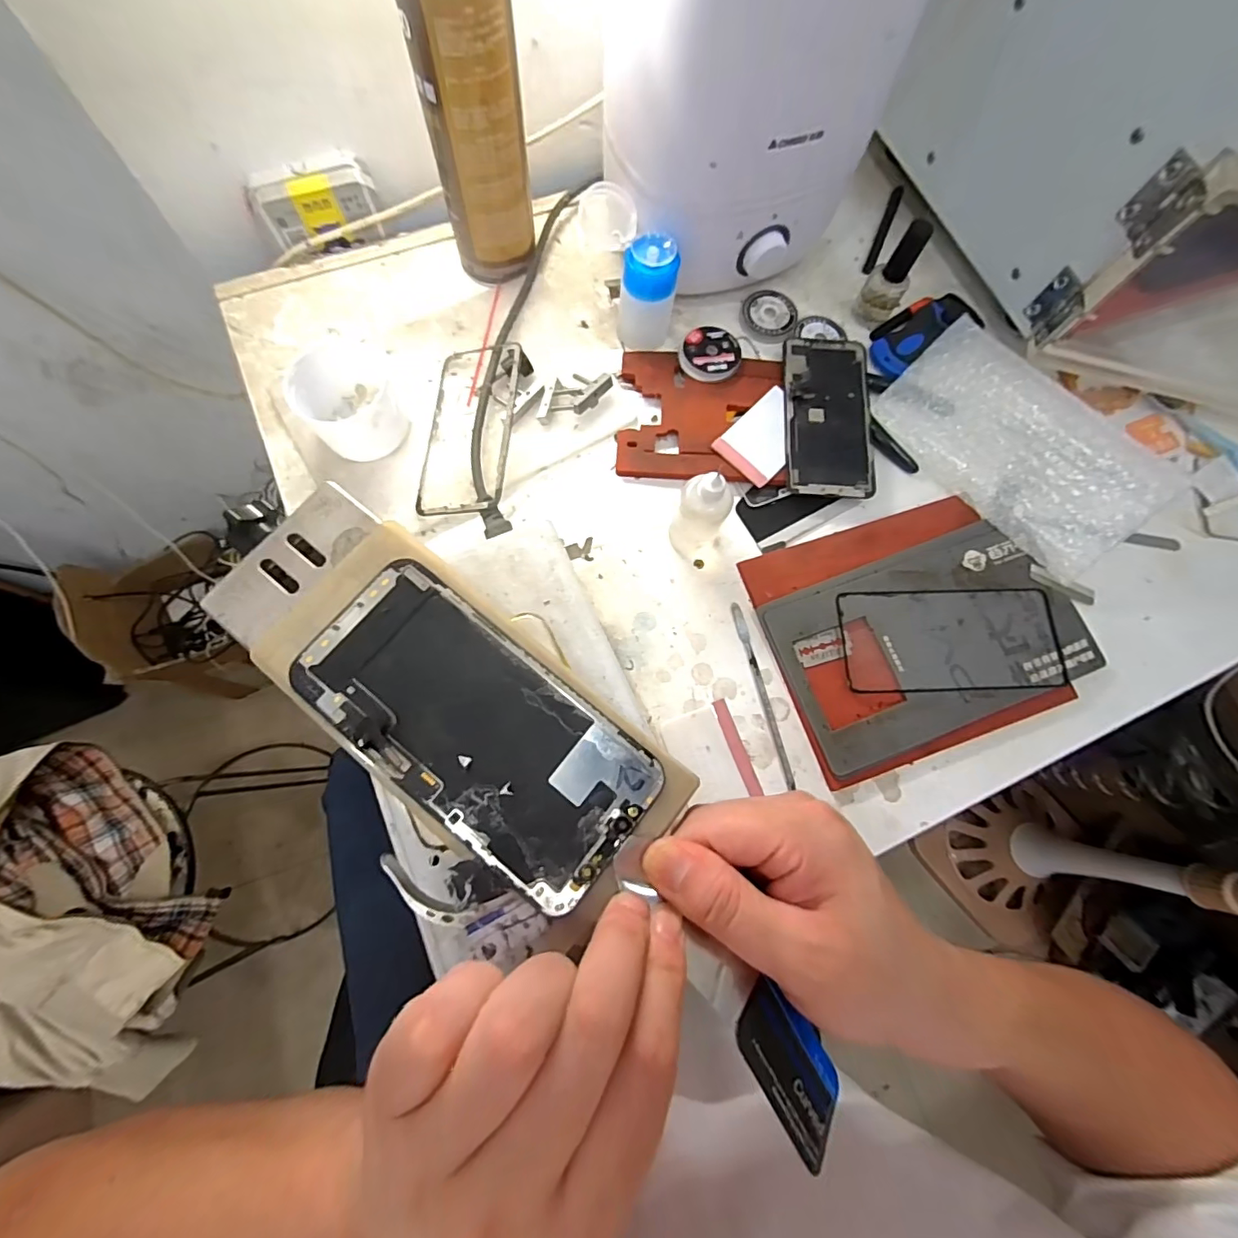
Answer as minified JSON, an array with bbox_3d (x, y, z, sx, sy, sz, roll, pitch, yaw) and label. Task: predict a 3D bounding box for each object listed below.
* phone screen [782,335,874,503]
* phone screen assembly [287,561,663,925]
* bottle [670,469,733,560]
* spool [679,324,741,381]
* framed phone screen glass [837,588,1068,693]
[{"bbox_3d":[0.166,-0.162,0.419,0.068,0.007,0.138,3,77,-2],"label":"phone screen"},{"bbox_3d":[-0.056,0.041,0.206,0.141,0.010,0.067,38,81,7],"label":"phone screen assembly"},{"bbox_3d":[0.055,-0.071,0.361,0.031,0.078,0.032,0,78,1],"label":"bottle"},{"bbox_3d":[0.074,-0.214,0.428,0.048,0.011,0.048,0,78,1],"label":"spool"},{"bbox_3d":[0.239,0.015,0.381,0.156,0.006,0.071,-2,76,-2],"label":"framed phone screen glass"}]

